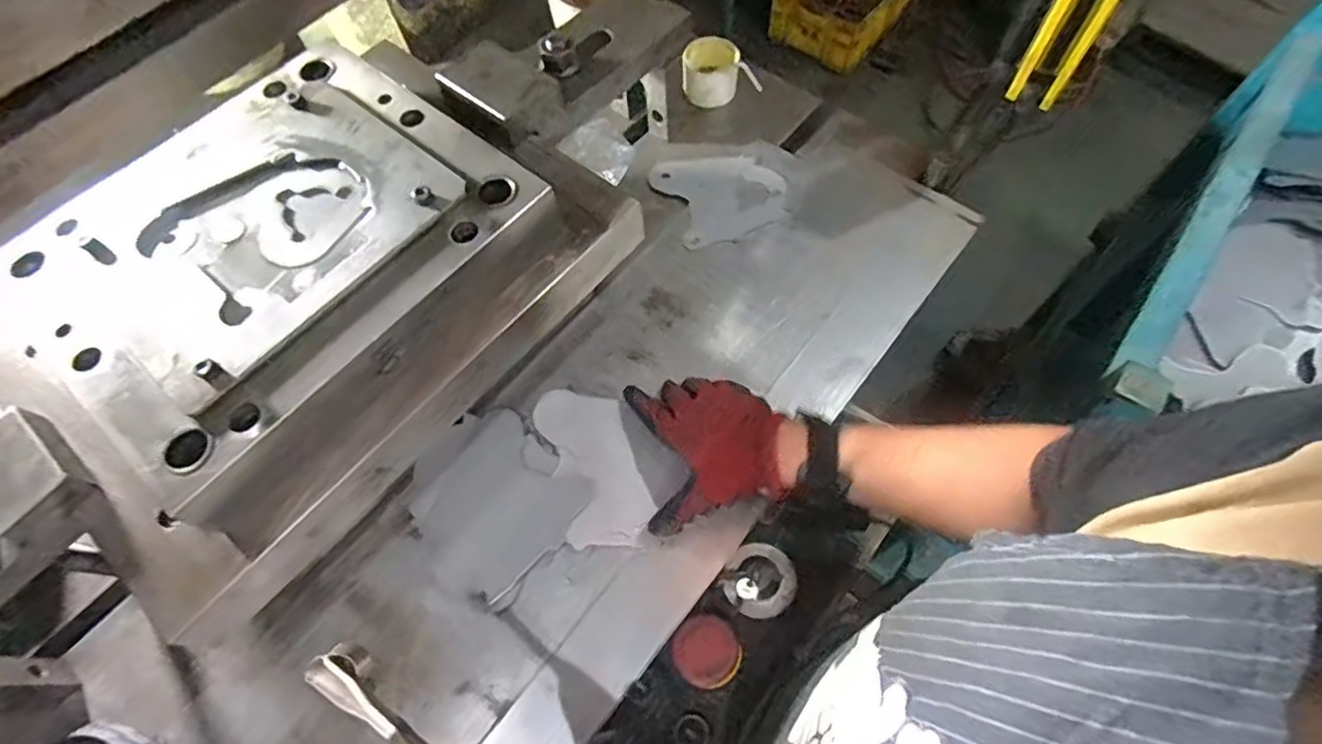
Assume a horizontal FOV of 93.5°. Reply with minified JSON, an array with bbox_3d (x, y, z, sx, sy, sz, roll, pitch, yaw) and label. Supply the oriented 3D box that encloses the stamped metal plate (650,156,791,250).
[{"bbox_3d":[0.069,-0.202,0.698,0.129,0.008,0.129,-1,64,3],"label":"stamped metal plate"}]

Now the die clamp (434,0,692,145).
[{"bbox_3d":[-0.074,-0.305,0.590,0.108,0.058,0.247,37,71,19],"label":"die clamp"}]

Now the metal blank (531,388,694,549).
[{"bbox_3d":[-0.045,0.076,0.555,0.106,0.006,0.147,-18,68,-7],"label":"metal blank"}]

